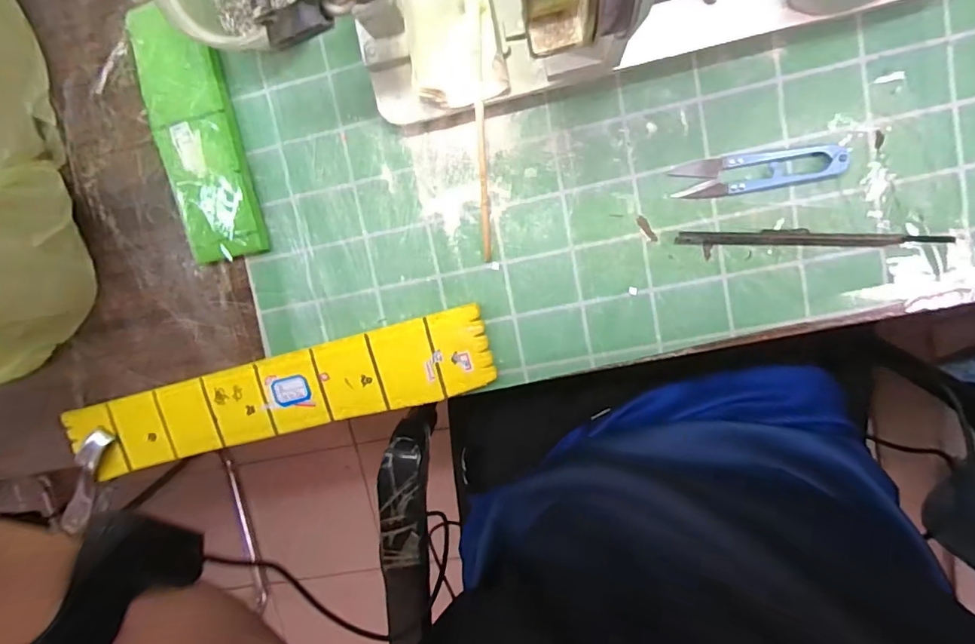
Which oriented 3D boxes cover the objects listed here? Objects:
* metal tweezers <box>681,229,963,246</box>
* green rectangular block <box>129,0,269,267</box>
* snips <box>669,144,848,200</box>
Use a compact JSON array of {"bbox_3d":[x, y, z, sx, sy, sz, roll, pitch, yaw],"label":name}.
[{"bbox_3d":[0.207,-0.054,0.317,0.161,0.009,0.009,1,98,7],"label":"metal tweezers"},{"bbox_3d":[-0.210,-0.134,0.358,0.060,0.015,0.176,-13,96,9],"label":"green rectangular block"},{"bbox_3d":[0.174,-0.097,0.316,0.102,0.006,0.024,-8,97,8],"label":"snips"}]

